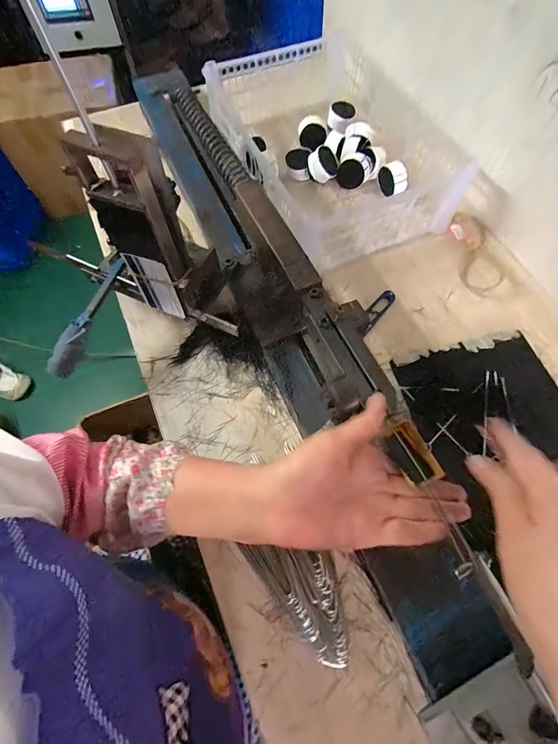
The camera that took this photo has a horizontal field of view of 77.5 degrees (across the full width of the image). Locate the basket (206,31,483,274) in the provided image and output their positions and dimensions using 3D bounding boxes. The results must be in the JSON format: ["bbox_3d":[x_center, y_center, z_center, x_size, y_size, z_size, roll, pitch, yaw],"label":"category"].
[{"bbox_3d":[0.086,-0.376,0.580,0.283,0.109,0.404,-26,70,-10],"label":"basket"}]

